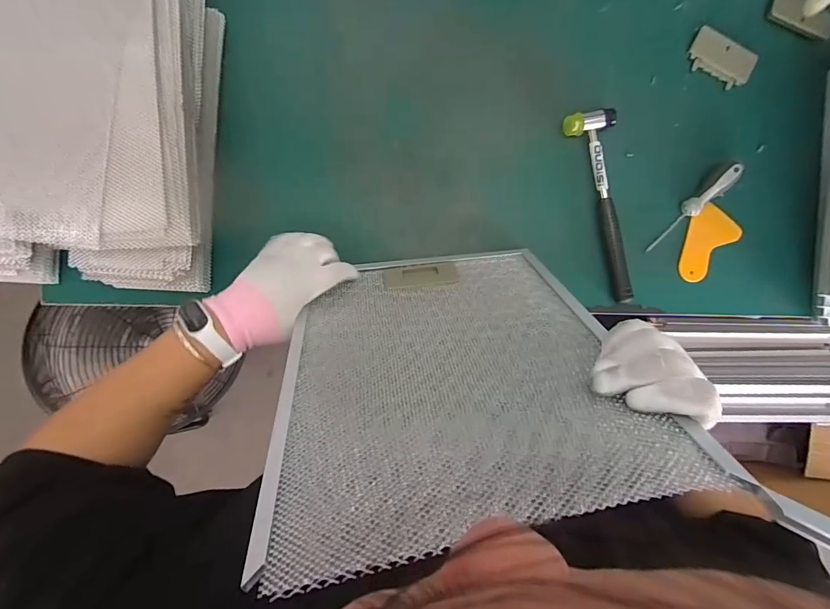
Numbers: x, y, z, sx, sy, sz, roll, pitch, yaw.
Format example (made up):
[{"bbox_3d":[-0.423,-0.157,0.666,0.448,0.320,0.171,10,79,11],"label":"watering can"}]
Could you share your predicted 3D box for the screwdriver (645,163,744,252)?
[{"bbox_3d":[0.359,-0.124,0.512,0.022,0.017,0.143,44,105,-2],"label":"screwdriver"}]

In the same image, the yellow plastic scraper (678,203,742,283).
[{"bbox_3d":[0.381,-0.082,0.522,0.065,0.009,0.096,43,92,-5],"label":"yellow plastic scraper"}]

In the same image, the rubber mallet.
[{"bbox_3d":[0.248,-0.125,0.508,0.056,0.023,0.246,-14,91,-3],"label":"rubber mallet"}]

